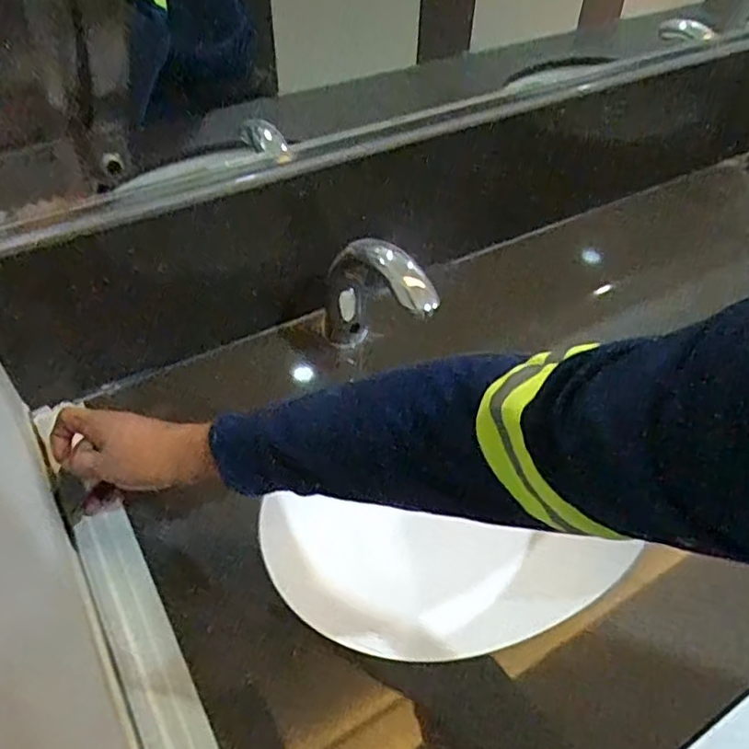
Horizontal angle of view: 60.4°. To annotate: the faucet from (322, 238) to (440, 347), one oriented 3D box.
[{"bbox_3d":[0.004,-0.071,0.707,0.040,0.168,0.168,-34,55,-28],"label":"faucet"}]

